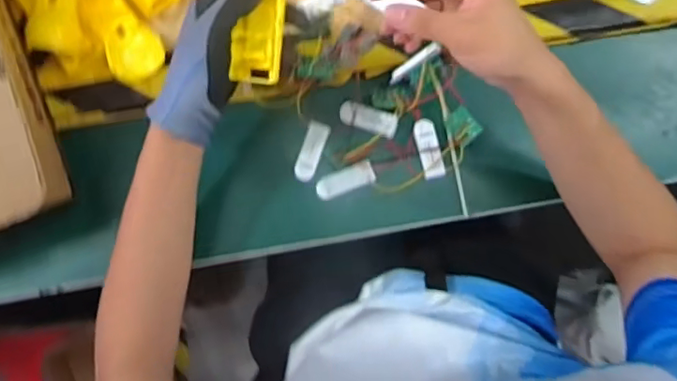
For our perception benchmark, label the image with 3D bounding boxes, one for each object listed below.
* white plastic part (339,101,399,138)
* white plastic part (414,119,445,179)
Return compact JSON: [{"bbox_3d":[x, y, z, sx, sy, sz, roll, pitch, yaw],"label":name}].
[{"bbox_3d":[0.030,-0.072,0.564,0.058,0.011,0.026,15,83,1],"label":"white plastic part"},{"bbox_3d":[0.092,-0.042,0.565,0.021,0.010,0.060,-13,83,-2],"label":"white plastic part"}]

